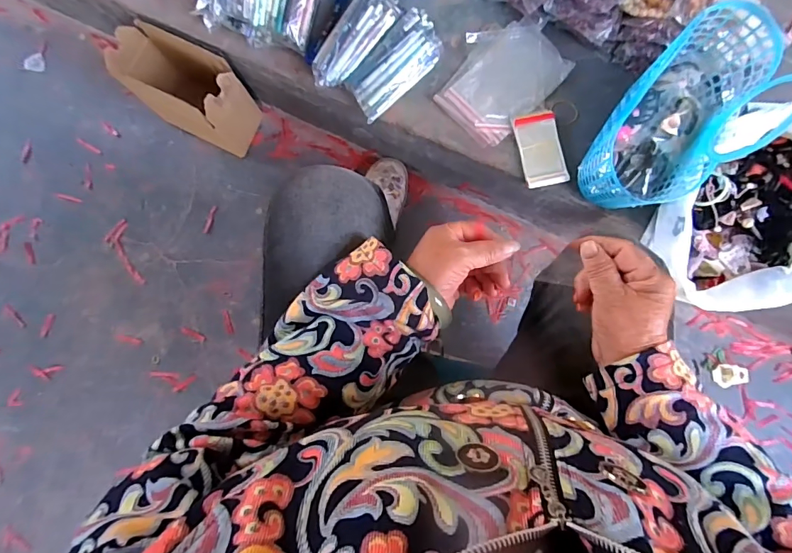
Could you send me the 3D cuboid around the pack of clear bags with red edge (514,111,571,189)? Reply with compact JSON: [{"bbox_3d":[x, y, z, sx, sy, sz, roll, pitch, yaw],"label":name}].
[{"bbox_3d":[0.231,-0.203,0.679,0.065,0.008,0.119,-11,84,1],"label":"pack of clear bags with red edge"}]

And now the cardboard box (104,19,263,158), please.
[{"bbox_3d":[-0.392,-0.351,0.821,0.225,0.176,0.116,27,86,4],"label":"cardboard box"}]

